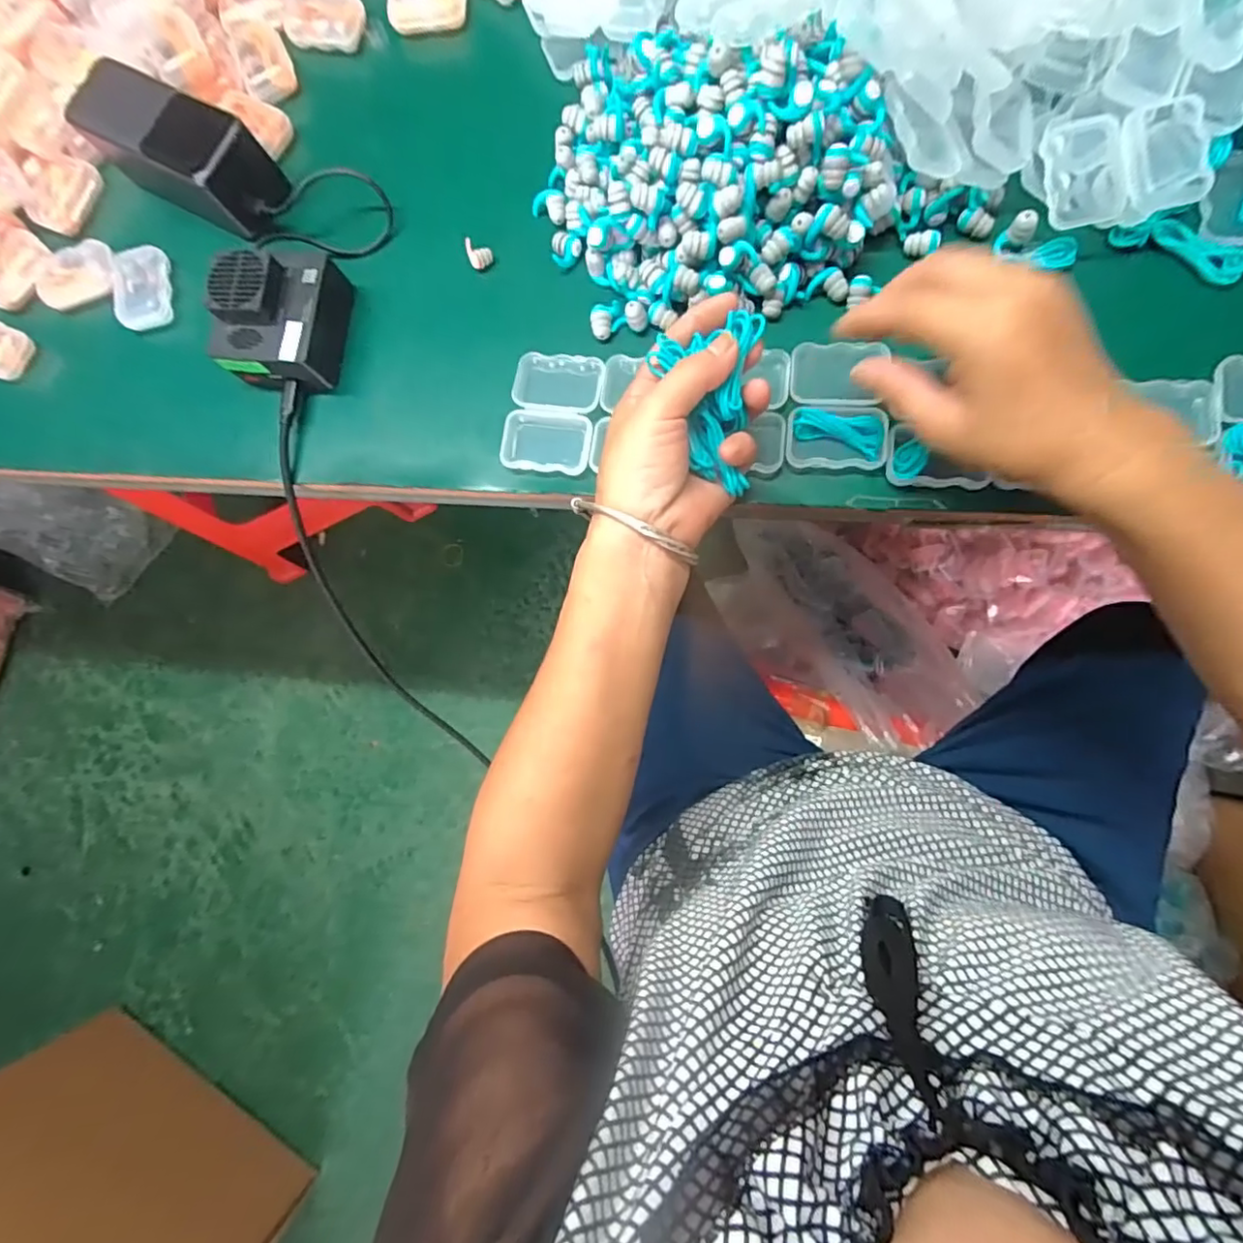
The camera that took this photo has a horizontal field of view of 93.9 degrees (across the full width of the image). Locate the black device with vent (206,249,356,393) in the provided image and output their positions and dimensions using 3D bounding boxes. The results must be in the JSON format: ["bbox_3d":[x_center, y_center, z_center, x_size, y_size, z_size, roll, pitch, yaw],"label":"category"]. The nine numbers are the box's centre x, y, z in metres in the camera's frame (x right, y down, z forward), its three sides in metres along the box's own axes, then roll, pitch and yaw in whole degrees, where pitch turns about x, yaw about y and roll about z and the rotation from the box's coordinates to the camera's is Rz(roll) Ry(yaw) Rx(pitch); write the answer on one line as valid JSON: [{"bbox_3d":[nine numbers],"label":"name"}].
[{"bbox_3d":[-0.221,-0.198,0.376,0.071,0.049,0.081,6,84,8],"label":"black device with vent"}]

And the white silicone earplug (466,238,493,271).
[{"bbox_3d":[-0.094,-0.245,0.385,0.015,0.009,0.019,-21,80,4],"label":"white silicone earplug"}]

